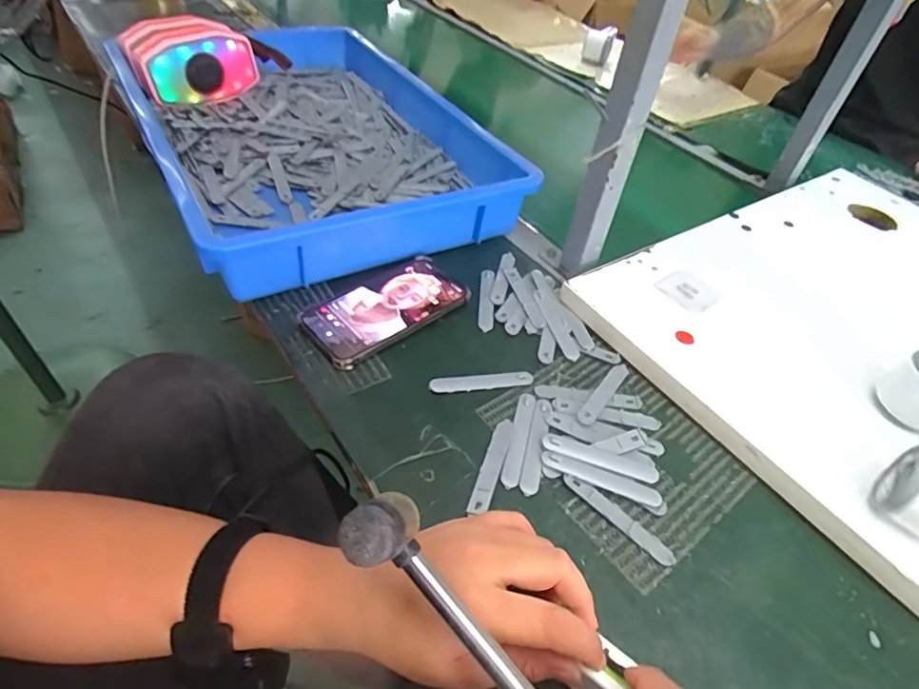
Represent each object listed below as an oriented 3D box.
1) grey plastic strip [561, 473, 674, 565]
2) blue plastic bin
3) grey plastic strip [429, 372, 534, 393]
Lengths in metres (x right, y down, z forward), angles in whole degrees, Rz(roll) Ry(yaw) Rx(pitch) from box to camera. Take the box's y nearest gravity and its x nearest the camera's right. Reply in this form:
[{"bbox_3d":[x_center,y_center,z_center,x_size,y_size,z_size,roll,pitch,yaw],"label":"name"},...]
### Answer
[{"bbox_3d":[0.121,0.131,0.407,0.094,0.009,0.015,36,52,24],"label":"grey plastic strip"},{"bbox_3d":[-0.198,-0.293,0.719,0.396,0.091,0.576,-21,53,-25],"label":"blue plastic bin"},{"bbox_3d":[0.021,0.035,0.487,0.094,0.006,0.015,-3,47,-11],"label":"grey plastic strip"}]

